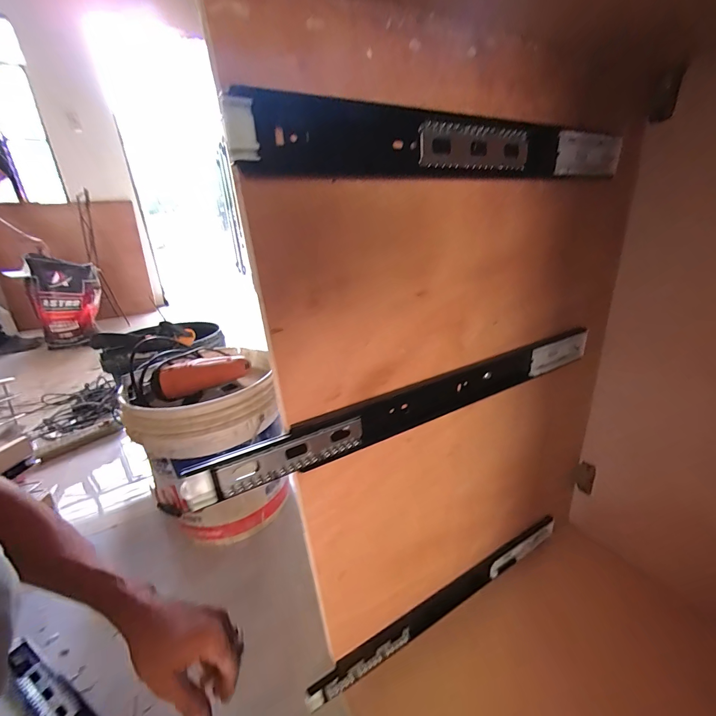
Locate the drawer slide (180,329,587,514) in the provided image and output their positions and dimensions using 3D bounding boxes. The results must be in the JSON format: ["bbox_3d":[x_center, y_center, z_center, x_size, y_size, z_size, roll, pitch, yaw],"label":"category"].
[{"bbox_3d":[0.081,0.039,0.341,0.466,0.040,0.012,-15,24,-26],"label":"drawer slide"}]

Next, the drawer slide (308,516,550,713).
[{"bbox_3d":[0.132,0.336,0.475,0.429,0.046,0.014,-15,24,-26],"label":"drawer slide"}]

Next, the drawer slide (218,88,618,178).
[{"bbox_3d":[0.096,-0.167,0.270,0.379,0.039,0.013,-15,24,-26],"label":"drawer slide"}]

